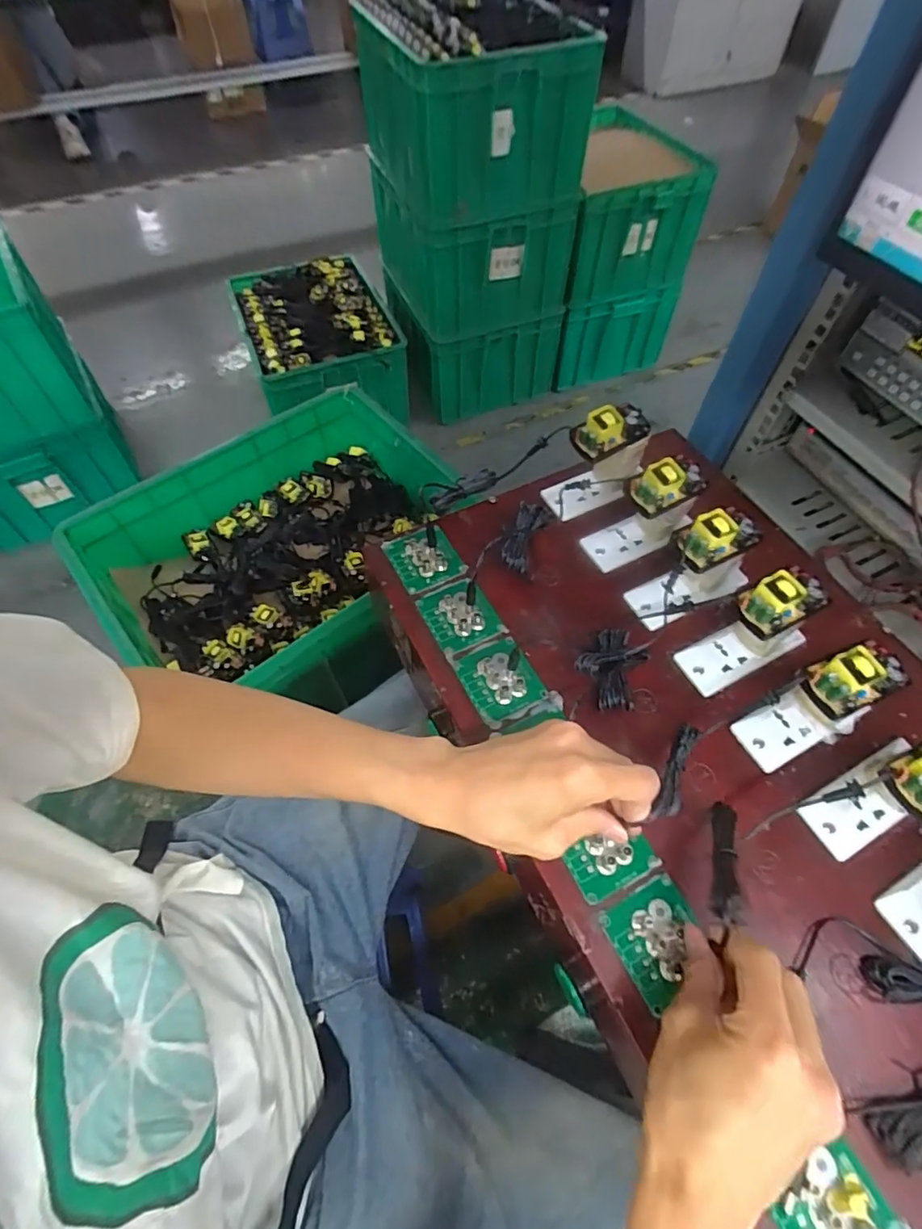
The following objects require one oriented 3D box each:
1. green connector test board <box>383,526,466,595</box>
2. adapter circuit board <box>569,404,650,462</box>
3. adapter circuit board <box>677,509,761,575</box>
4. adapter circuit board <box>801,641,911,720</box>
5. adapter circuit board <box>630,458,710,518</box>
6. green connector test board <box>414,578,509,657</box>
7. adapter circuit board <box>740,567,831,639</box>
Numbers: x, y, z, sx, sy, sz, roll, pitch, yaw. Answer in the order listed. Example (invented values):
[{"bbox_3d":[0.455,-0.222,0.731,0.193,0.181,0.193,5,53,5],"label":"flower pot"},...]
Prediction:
[{"bbox_3d":[-0.037,-0.057,0.550,0.063,0.010,0.067,-24,61,-14],"label":"green connector test board"},{"bbox_3d":[0.142,-0.175,0.529,0.066,0.032,0.036,-21,60,-12],"label":"adapter circuit board"},{"bbox_3d":[0.213,-0.064,0.461,0.067,0.026,0.037,-25,61,-15],"label":"adapter circuit board"},{"bbox_3d":[0.281,0.045,0.395,0.062,0.026,0.037,-20,60,-12],"label":"adapter circuit board"},{"bbox_3d":[0.182,-0.114,0.490,0.061,0.032,0.033,-23,61,-14],"label":"adapter circuit board"},{"bbox_3d":[-0.001,-0.001,0.515,0.058,0.007,0.069,-24,61,-14],"label":"green connector test board"},{"bbox_3d":[0.247,-0.012,0.427,0.059,0.028,0.037,-24,61,-14],"label":"adapter circuit board"}]

